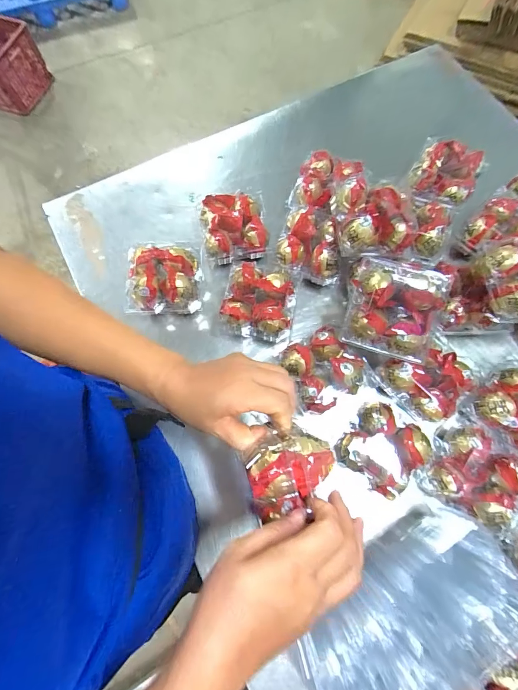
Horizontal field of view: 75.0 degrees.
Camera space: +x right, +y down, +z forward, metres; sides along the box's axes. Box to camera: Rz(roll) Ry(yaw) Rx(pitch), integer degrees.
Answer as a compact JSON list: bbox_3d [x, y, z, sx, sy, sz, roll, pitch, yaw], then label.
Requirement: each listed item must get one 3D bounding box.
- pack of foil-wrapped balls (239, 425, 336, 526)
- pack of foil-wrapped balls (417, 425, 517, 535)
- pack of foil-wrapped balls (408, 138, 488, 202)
[{"bbox_3d":[0.024,0.099,0.271,0.069,0.039,0.061,-21,73,-7],"label":"pack of foil-wrapped balls"},{"bbox_3d":[0.291,0.172,0.445,0.121,0.048,0.111,33,75,10],"label":"pack of foil-wrapped balls"},{"bbox_3d":[0.328,-0.302,0.594,0.106,0.036,0.121,30,74,9],"label":"pack of foil-wrapped balls"}]

